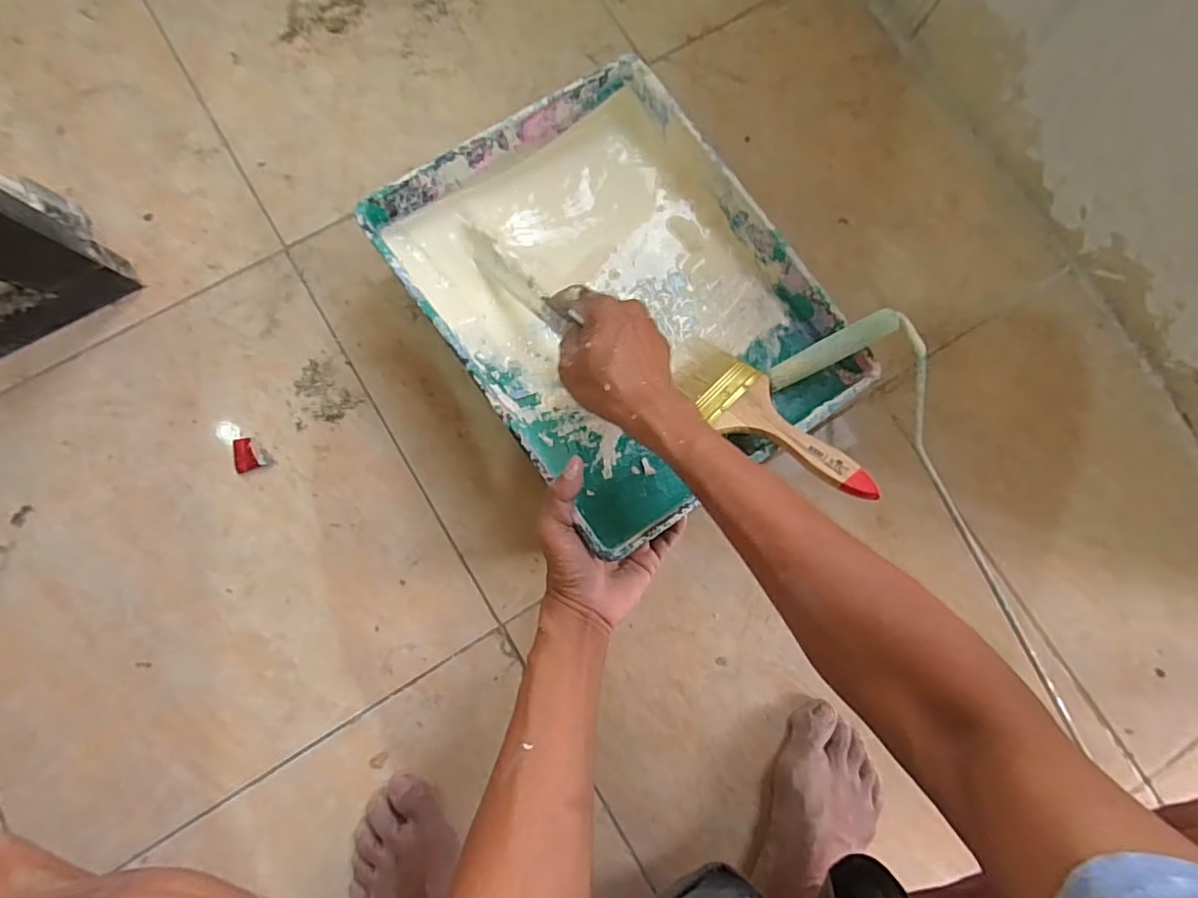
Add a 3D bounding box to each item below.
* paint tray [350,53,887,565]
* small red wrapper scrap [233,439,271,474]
[{"bbox_3d":[0.019,-0.129,0.469,0.260,0.065,0.343,-34,85,-7],"label":"paint tray"},{"bbox_3d":[-0.307,0.004,0.498,0.026,0.004,0.029,-23,83,-6],"label":"small red wrapper scrap"}]

